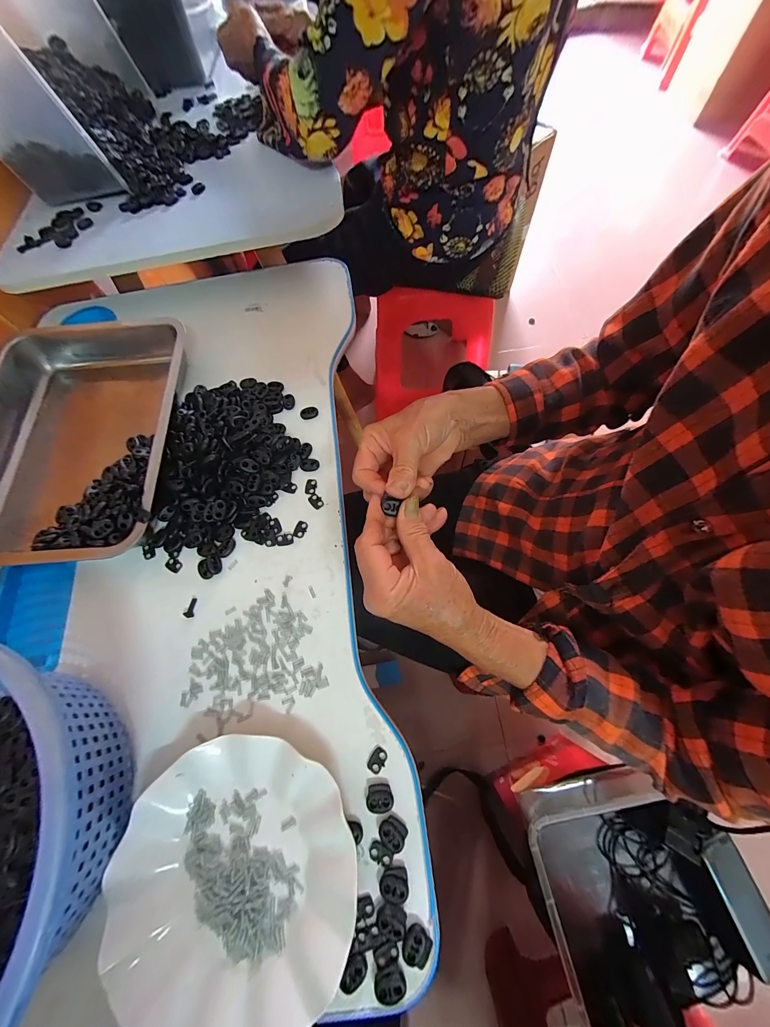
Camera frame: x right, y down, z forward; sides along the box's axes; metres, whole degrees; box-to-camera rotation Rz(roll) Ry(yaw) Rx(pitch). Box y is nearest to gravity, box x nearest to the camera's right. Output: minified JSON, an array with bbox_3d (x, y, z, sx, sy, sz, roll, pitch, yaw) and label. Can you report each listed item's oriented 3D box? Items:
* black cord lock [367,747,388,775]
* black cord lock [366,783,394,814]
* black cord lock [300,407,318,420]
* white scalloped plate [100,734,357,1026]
[{"bbox_3d":[-0.006,0.210,0.284,0.014,0.004,0.019,27,74,14],"label":"black cord lock"},{"bbox_3d":[-0.005,0.232,0.274,0.022,0.004,0.019,-9,69,1],"label":"black cord lock"},{"bbox_3d":[-0.093,-0.124,0.414,0.022,0.004,0.015,-20,69,-3],"label":"black cord lock"},{"bbox_3d":[-0.116,0.279,0.254,0.182,0.023,0.179,-2,69,4],"label":"white scalloped plate"}]

